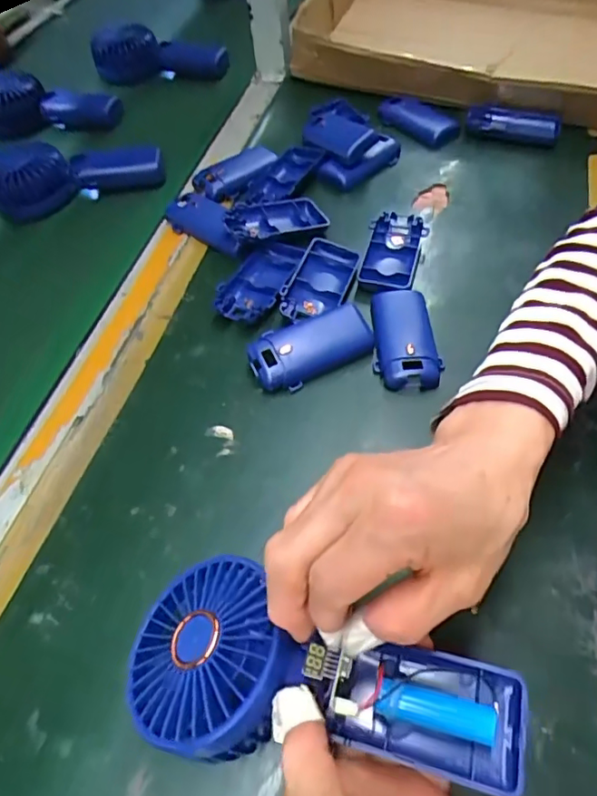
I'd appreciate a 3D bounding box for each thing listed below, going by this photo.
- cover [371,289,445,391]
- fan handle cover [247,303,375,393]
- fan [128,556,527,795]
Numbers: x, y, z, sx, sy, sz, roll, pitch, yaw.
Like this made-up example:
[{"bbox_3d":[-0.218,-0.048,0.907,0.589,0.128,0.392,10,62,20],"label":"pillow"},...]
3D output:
[{"bbox_3d":[0.081,-0.049,0.407,0.046,0.021,0.094,0,55,2],"label":"cover"},{"bbox_3d":[0.009,-0.040,0.406,0.092,0.011,0.049,-27,77,-14],"label":"fan handle cover"},{"bbox_3d":[0.004,0.117,0.231,0.175,0.040,0.079,6,55,16],"label":"fan"}]

